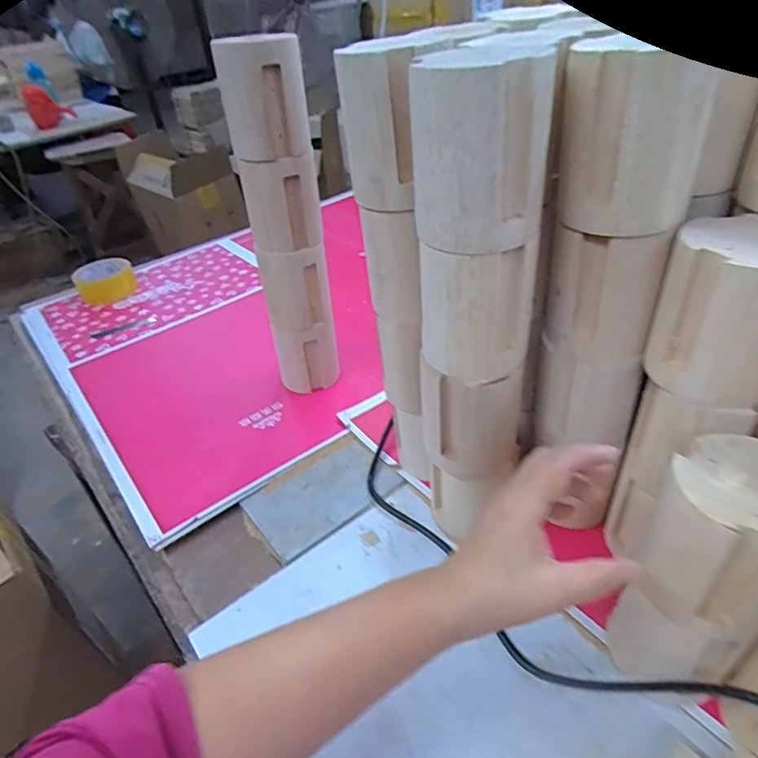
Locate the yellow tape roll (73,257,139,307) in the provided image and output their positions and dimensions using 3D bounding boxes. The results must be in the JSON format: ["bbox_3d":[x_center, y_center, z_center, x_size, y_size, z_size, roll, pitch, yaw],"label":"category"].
[{"bbox_3d":[-0.523,-0.187,0.991,0.102,0.064,0.102,-27,42,-23],"label":"yellow tape roll"}]

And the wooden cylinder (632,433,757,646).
[{"bbox_3d":[0.208,0.095,0.309,0.078,0.092,0.081,21,46,31],"label":"wooden cylinder"}]

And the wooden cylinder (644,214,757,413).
[{"bbox_3d":[0.222,-0.043,0.330,0.074,0.096,0.072,25,48,34],"label":"wooden cylinder"}]

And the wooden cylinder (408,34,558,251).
[{"bbox_3d":[0.061,-0.137,0.306,0.070,0.102,0.063,11,42,22],"label":"wooden cylinder"}]

